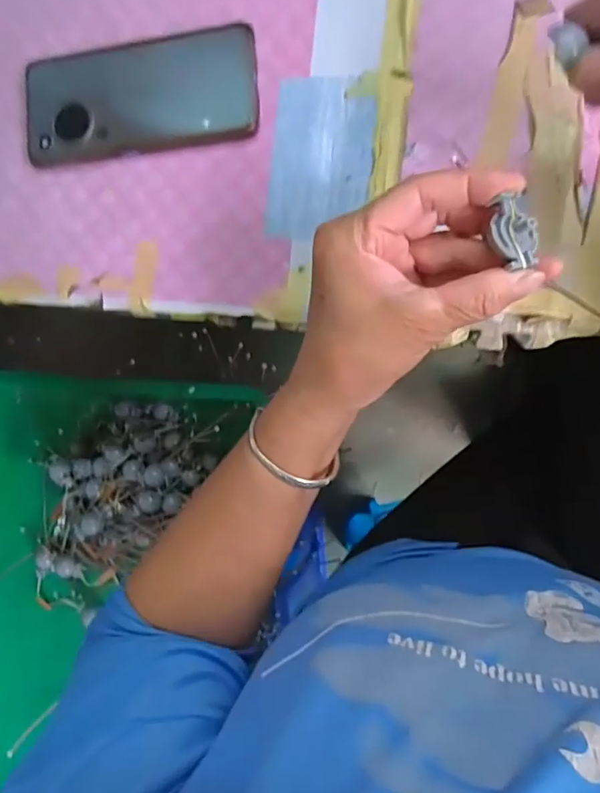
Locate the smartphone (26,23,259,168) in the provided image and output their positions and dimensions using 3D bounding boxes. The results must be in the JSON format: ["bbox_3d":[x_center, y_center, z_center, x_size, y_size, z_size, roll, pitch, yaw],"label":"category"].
[{"bbox_3d":[-0.112,-0.209,0.356,0.164,0.012,0.077,-5,88,10],"label":"smartphone"}]

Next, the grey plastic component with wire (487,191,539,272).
[{"bbox_3d":[0.100,-0.077,0.239,0.021,0.010,0.032,-9,87,10],"label":"grey plastic component with wire"}]

